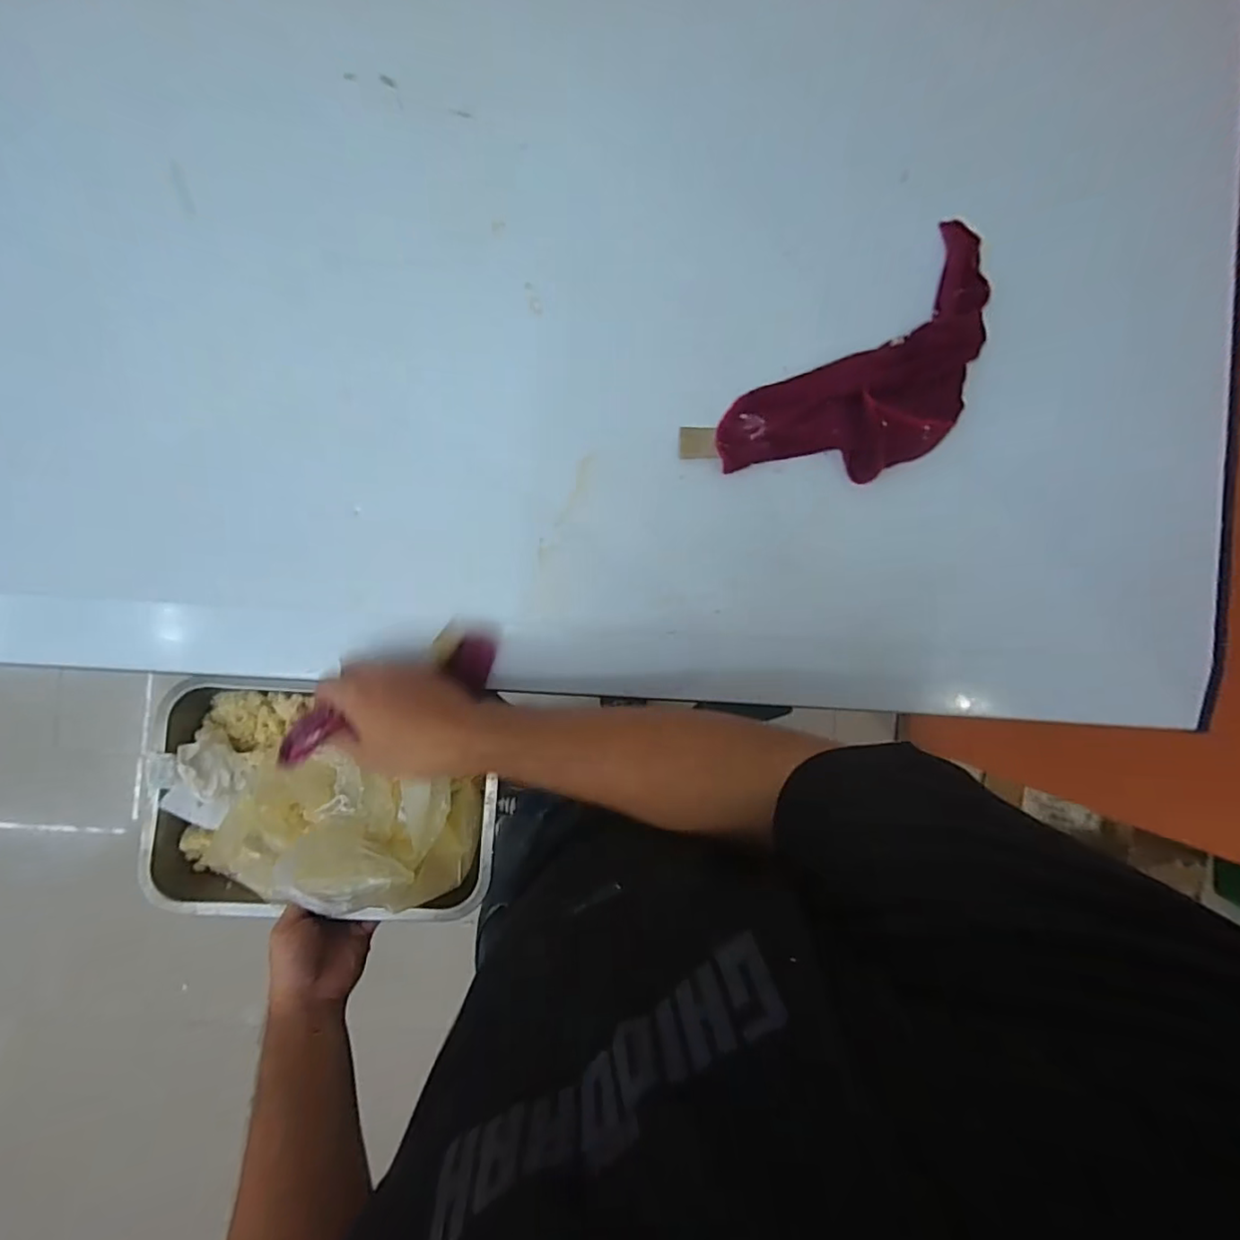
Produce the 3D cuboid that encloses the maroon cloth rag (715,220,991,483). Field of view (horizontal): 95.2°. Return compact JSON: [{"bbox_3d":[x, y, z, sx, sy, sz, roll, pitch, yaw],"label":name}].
[{"bbox_3d":[0.224,-0.200,0.472,0.286,0.026,0.129,-39,91,-1],"label":"maroon cloth rag"}]

